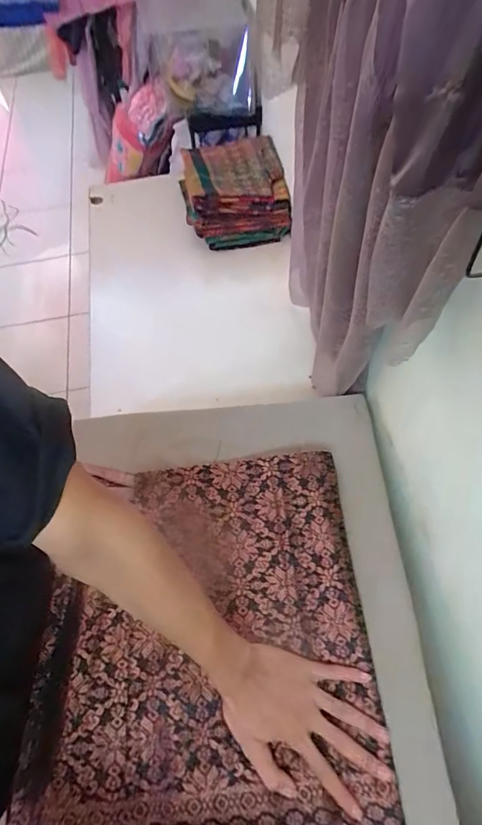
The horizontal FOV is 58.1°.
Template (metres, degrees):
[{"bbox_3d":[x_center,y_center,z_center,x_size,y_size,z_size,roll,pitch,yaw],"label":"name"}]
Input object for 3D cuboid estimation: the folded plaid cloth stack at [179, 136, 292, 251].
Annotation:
[{"bbox_3d":[-0.019,-0.584,1.148,0.264,0.111,0.332,-10,62,-6],"label":"folded plaid cloth stack"}]

